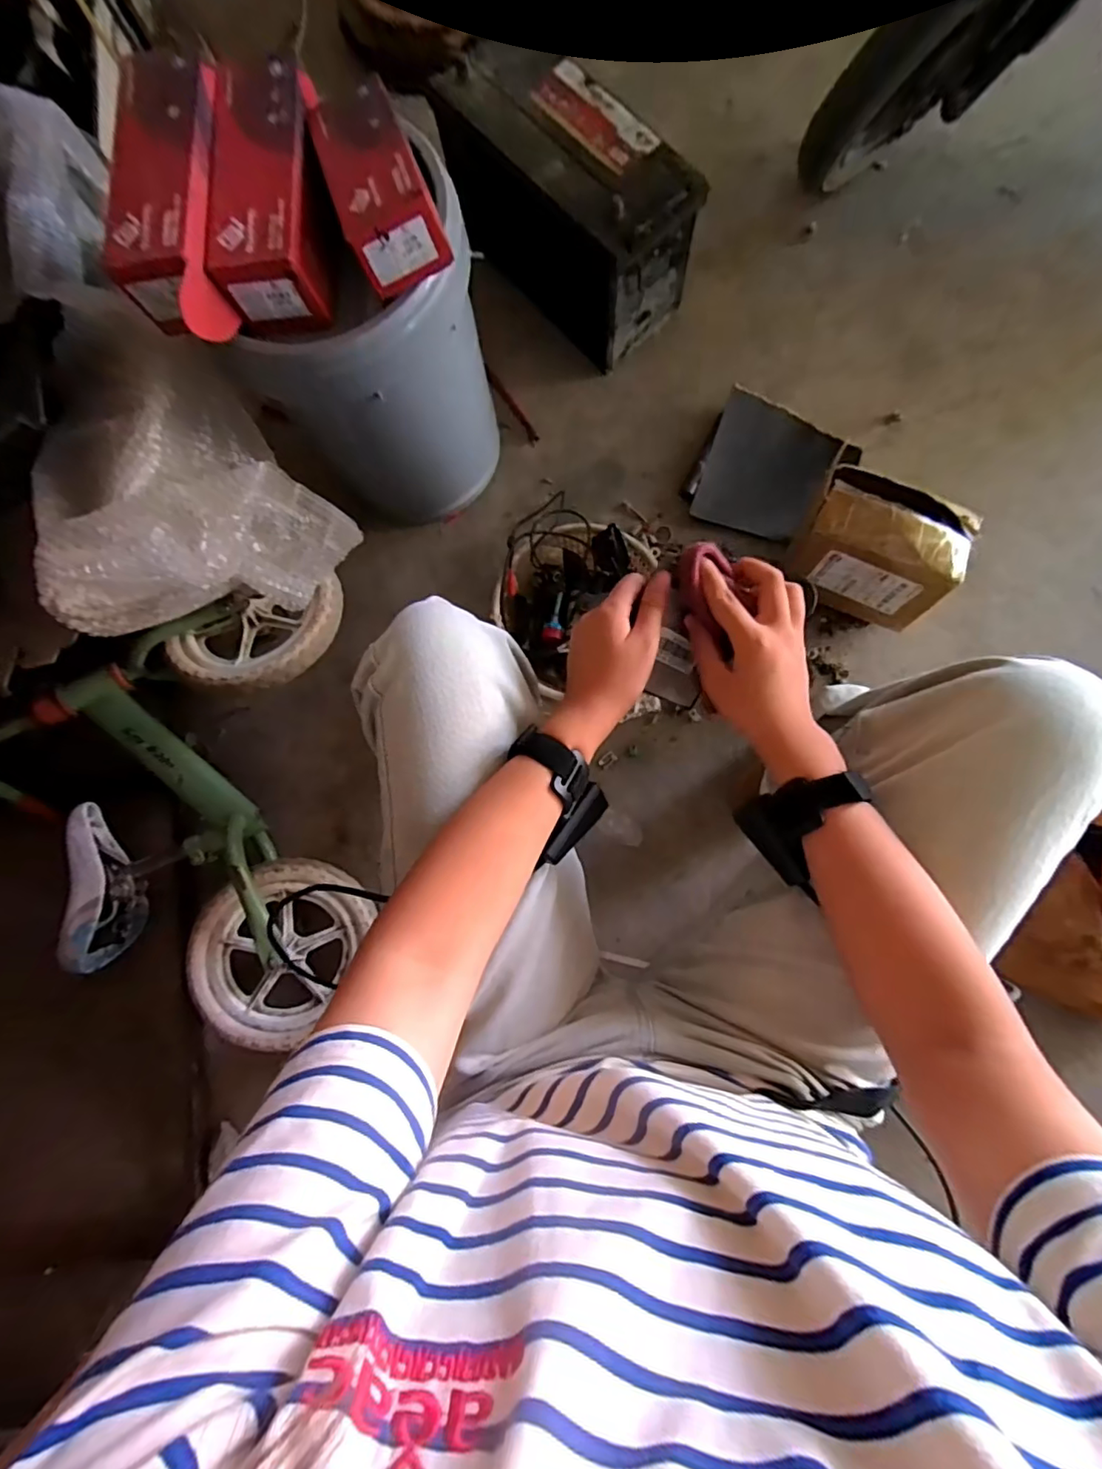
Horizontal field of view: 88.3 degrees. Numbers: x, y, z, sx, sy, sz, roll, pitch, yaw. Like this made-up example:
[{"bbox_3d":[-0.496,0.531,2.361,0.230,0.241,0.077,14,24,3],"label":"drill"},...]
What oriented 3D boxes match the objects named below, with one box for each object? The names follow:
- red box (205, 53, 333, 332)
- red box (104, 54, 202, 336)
[{"bbox_3d":[-0.271,-0.535,0.571,0.095,0.078,0.225,-1,82,4],"label":"red box"},{"bbox_3d":[-0.365,-0.527,0.556,0.082,0.073,0.223,0,83,4],"label":"red box"}]

